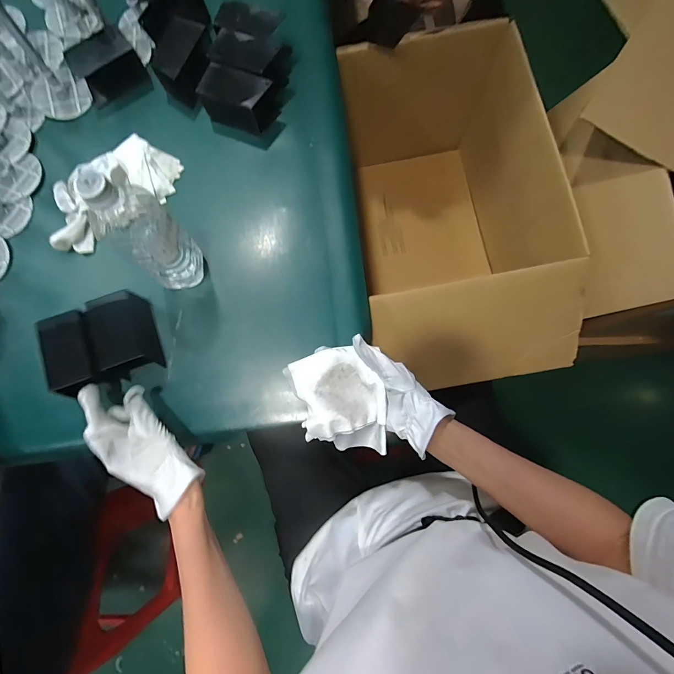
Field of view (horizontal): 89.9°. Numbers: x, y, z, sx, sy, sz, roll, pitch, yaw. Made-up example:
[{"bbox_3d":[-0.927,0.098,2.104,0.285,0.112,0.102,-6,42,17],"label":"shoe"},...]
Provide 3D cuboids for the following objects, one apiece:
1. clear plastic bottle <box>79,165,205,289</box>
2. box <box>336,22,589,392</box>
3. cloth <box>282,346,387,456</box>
[{"bbox_3d":[-0.217,-0.113,0.405,0.059,0.198,0.071,39,81,8],"label":"clear plastic bottle"},{"bbox_3d":[0.216,-0.223,0.740,0.377,0.350,0.650,-4,79,-1],"label":"box"},{"bbox_3d":[0.004,0.086,0.430,0.107,0.042,0.136,-19,79,-3],"label":"cloth"}]

